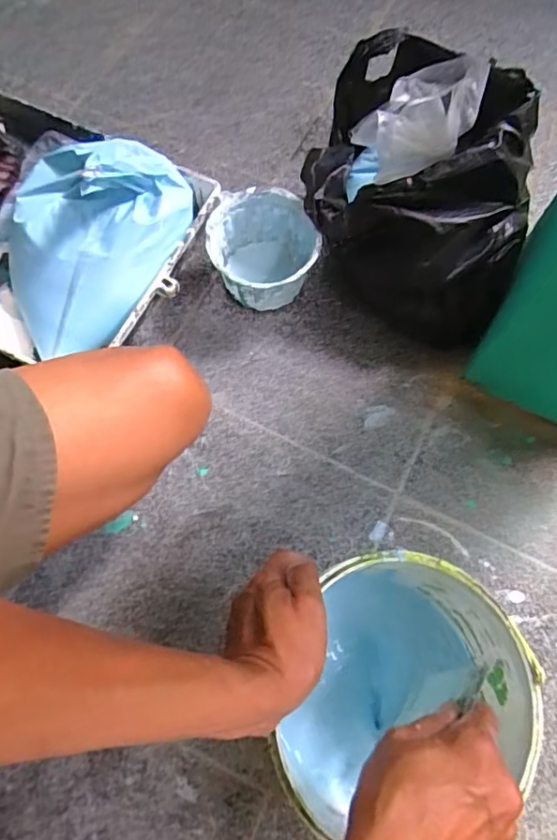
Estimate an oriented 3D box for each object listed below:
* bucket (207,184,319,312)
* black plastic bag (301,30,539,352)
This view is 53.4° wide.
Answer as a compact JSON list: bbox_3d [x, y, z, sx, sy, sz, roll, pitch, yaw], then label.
[{"bbox_3d":[-0.018,-0.187,0.636,0.115,0.087,0.115,1,69,-2],"label":"bucket"},{"bbox_3d":[0.155,-0.251,0.607,0.234,0.209,0.230,20,71,3],"label":"black plastic bag"}]

